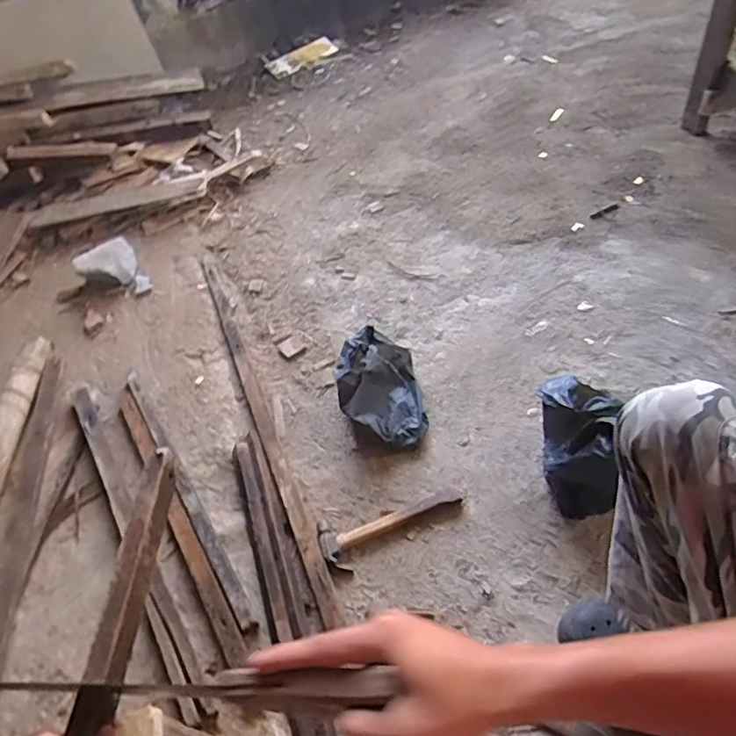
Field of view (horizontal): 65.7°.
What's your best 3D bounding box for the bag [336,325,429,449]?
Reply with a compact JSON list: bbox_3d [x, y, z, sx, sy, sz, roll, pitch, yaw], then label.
[{"bbox_3d":[0.021,0.035,1.068,0.147,0.123,0.214,-13,50,1],"label":"bag"}]

